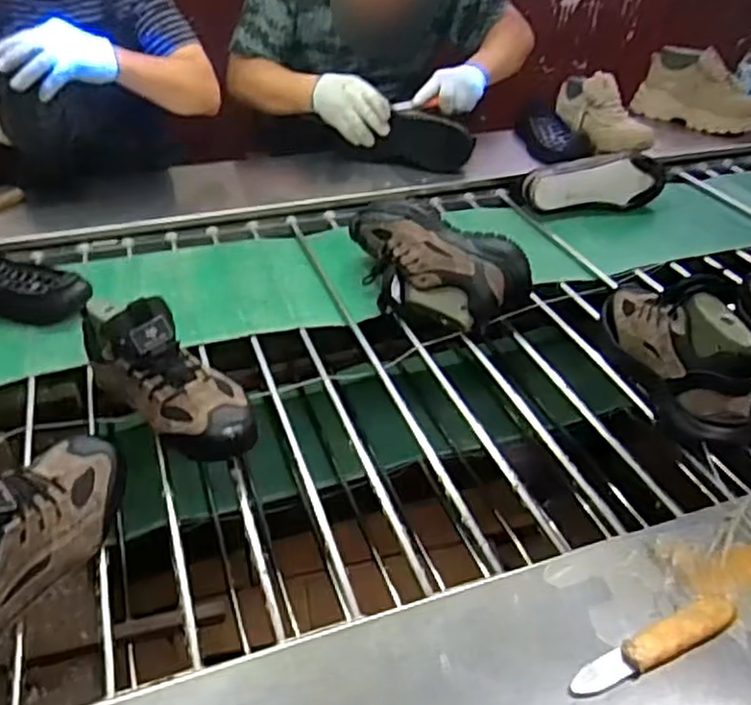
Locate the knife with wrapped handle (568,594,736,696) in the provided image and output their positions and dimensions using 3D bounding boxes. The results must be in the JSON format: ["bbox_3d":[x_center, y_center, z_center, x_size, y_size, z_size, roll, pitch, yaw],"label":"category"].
[{"bbox_3d":[0.222,0.229,0.559,0.157,0.020,0.031,-16,37,-22],"label":"knife with wrapped handle"}]

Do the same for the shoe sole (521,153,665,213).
[{"bbox_3d":[0.404,-0.308,1.298,0.264,0.094,0.079,-10,38,-15],"label":"shoe sole"}]

